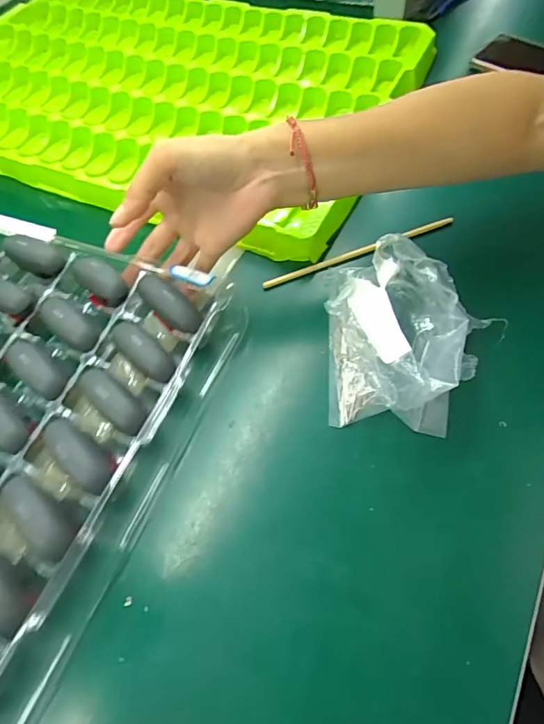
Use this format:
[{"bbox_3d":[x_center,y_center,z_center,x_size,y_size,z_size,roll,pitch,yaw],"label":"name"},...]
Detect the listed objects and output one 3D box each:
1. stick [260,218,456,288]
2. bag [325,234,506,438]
[{"bbox_3d":[0.080,-0.101,0.423,0.186,0.012,0.008,-21,60,-8],"label":"stick"},{"bbox_3d":[0.095,-0.018,0.340,0.104,0.067,0.120,2,59,6],"label":"bag"}]

